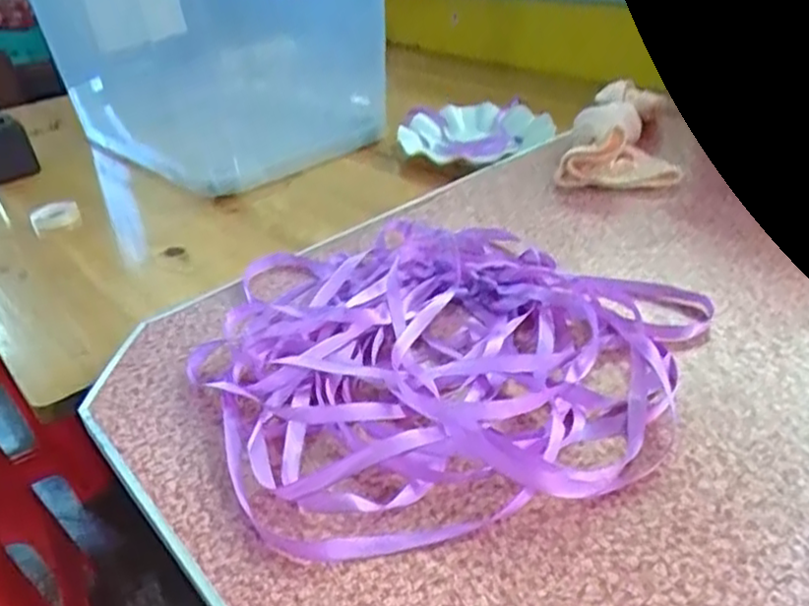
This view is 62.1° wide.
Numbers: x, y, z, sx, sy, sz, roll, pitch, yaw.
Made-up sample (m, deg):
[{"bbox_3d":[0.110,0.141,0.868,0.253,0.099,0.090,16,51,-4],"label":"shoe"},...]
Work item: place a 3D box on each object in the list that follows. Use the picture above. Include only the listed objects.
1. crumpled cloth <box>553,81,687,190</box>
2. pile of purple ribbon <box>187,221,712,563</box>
[{"bbox_3d":[0.209,-0.166,0.658,0.106,0.053,0.159,4,35,14],"label":"crumpled cloth"},{"bbox_3d":[0.030,0.021,0.425,0.297,0.029,0.256,-16,35,-16],"label":"pile of purple ribbon"}]

